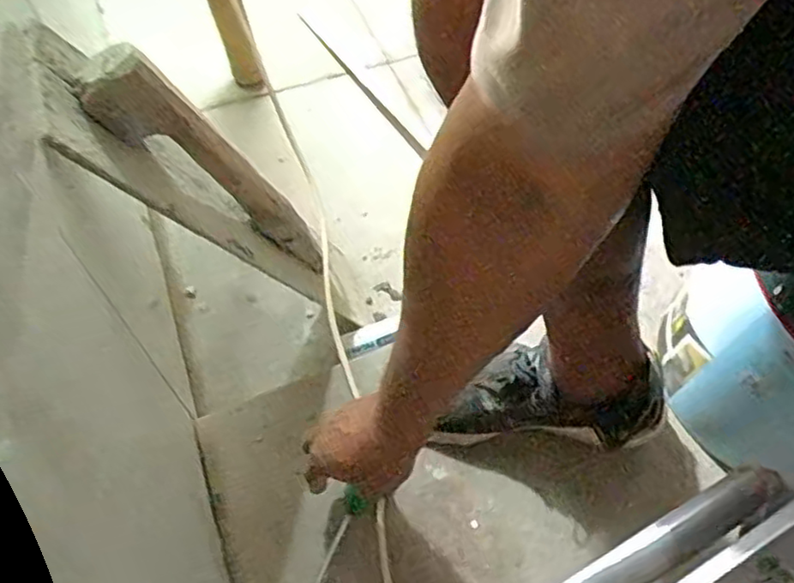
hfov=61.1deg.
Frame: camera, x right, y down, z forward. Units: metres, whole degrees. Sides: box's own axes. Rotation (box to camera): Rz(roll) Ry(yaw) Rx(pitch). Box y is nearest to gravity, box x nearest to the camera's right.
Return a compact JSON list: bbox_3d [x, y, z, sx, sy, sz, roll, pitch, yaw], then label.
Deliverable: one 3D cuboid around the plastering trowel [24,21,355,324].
[{"bbox_3d":[-0.154,-0.095,0.620,0.066,0.384,0.122,-23,61,14],"label":"plastering trowel"}]

